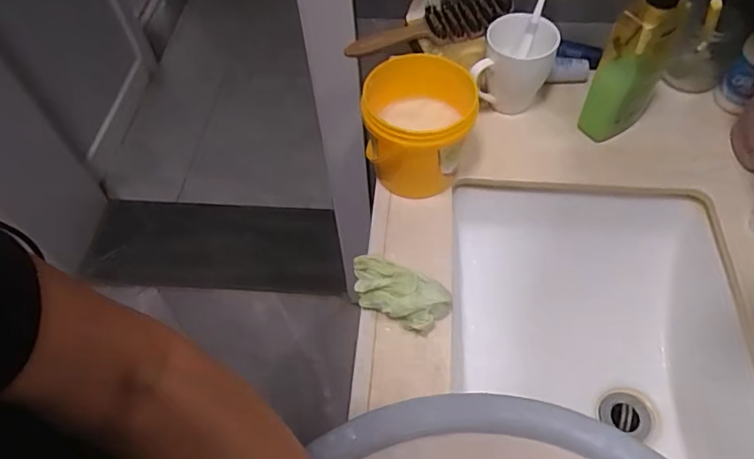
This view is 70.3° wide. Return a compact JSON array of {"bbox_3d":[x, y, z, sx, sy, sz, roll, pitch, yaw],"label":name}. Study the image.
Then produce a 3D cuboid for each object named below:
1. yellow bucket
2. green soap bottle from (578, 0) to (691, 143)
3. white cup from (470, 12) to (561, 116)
[{"bbox_3d":[0.047,-0.106,0.605,0.112,0.131,0.107,-2,56,3],"label":"yellow bucket"},{"bbox_3d":[0.287,-0.191,0.595,0.067,0.216,0.056,26,61,20],"label":"green soap bottle"},{"bbox_3d":[0.170,-0.192,0.666,0.082,0.117,0.079,-2,56,3],"label":"white cup"}]

